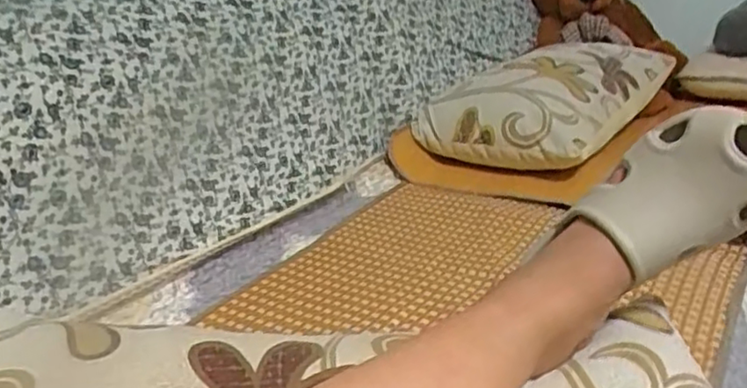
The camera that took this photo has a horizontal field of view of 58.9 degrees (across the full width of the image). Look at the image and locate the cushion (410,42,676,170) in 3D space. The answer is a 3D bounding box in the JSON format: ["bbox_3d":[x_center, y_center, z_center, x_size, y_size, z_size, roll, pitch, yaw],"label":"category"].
[{"bbox_3d":[0.388,-0.211,1.449,0.335,0.160,0.617,12,27,34],"label":"cushion"}]

